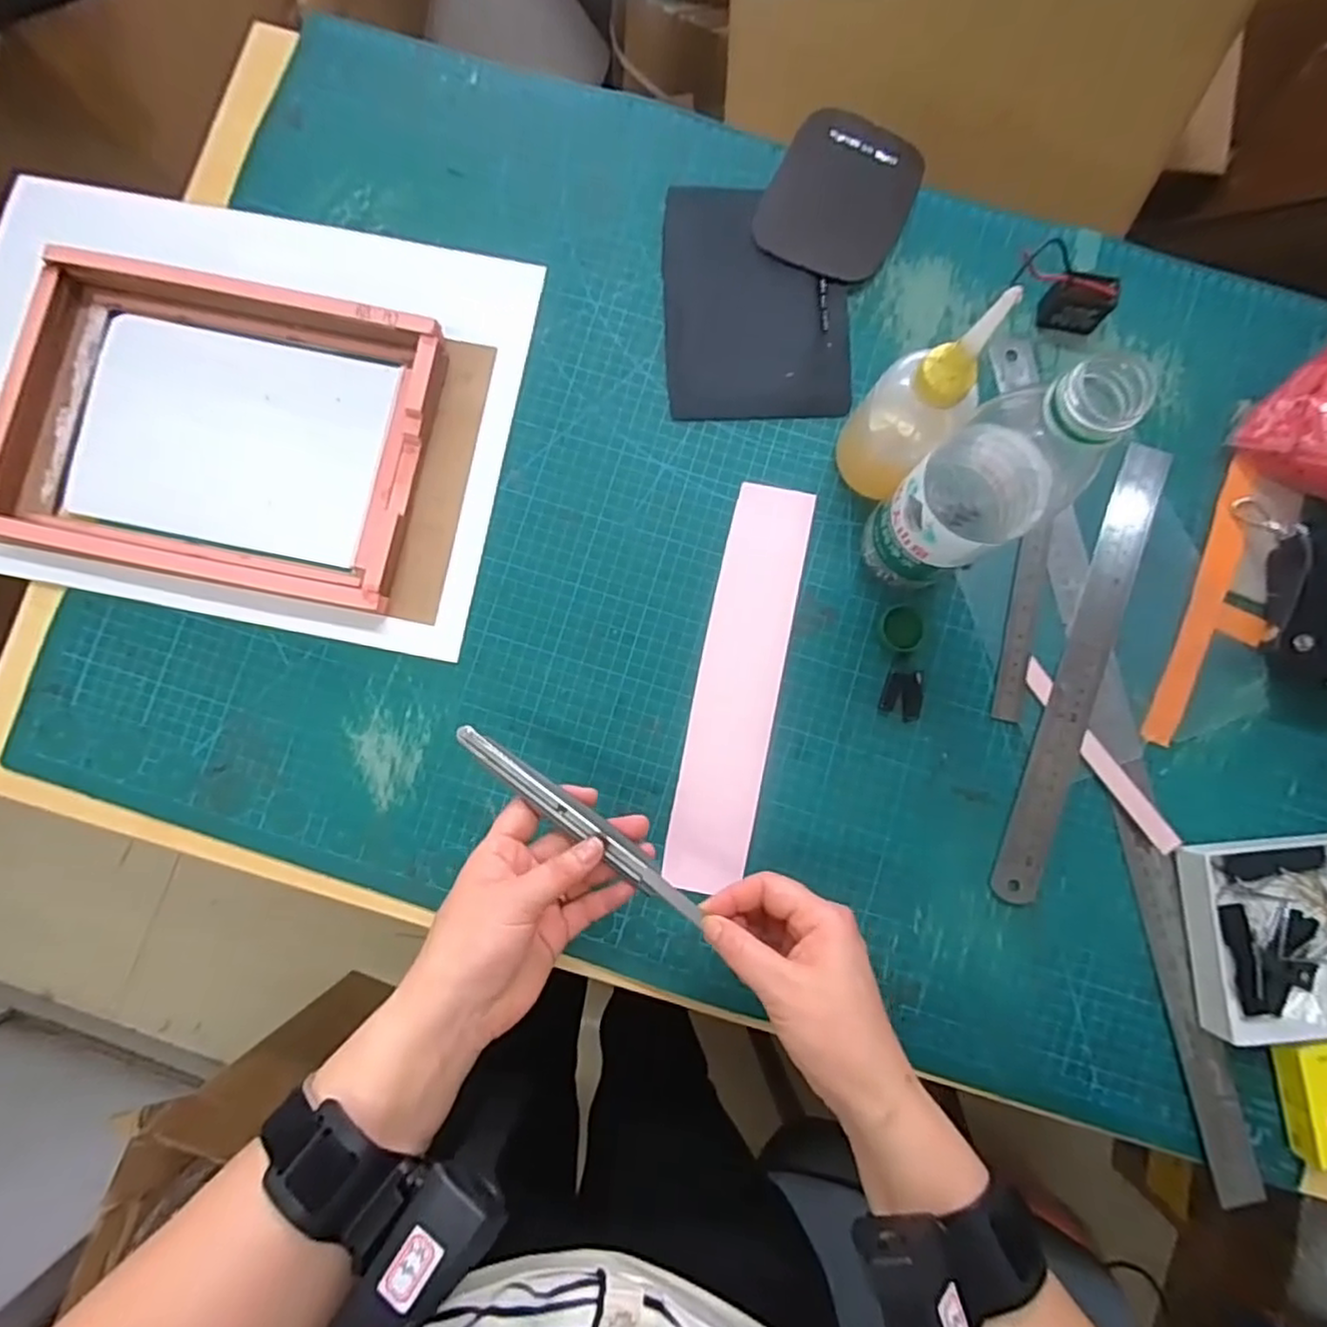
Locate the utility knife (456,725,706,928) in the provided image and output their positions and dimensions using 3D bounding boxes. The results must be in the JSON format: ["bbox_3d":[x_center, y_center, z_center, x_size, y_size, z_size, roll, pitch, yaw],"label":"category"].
[{"bbox_3d":[-0.048,0.088,0.375,0.165,0.005,0.016,36,86,6],"label":"utility knife"}]

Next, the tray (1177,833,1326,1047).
[{"bbox_3d":[0.410,0.174,0.430,0.136,0.027,0.118,-4,84,0],"label":"tray"}]

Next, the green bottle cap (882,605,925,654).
[{"bbox_3d":[0.162,-0.024,0.452,0.027,0.009,0.031,16,85,2],"label":"green bottle cap"}]

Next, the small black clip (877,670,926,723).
[{"bbox_3d":[0.161,0.021,0.451,0.026,0.005,0.033,10,85,1],"label":"small black clip"}]

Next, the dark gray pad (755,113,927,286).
[{"bbox_3d":[0.130,-0.343,0.490,0.101,0.004,0.126,23,85,2],"label":"dark gray pad"}]

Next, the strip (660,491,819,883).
[{"bbox_3d":[0.051,0.012,0.452,0.056,0.007,0.269,11,84,5],"label":"strip"}]

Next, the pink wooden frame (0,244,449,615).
[{"bbox_3d":[-0.312,-0.161,0.460,0.292,0.032,0.205,12,85,1],"label":"pink wooden frame"}]

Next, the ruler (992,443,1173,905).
[{"bbox_3d":[0.283,0.003,0.453,0.032,0.004,0.321,20,85,2],"label":"ruler"}]

